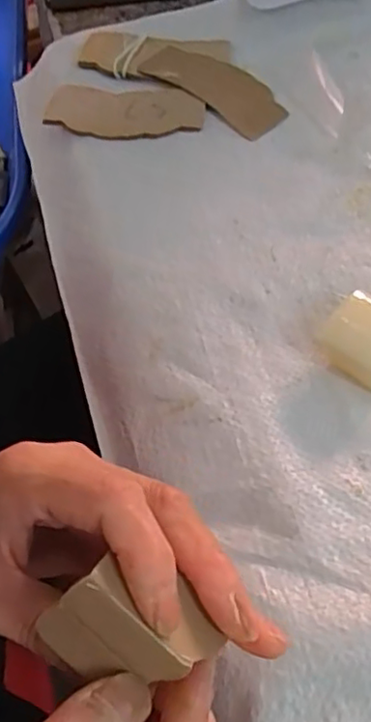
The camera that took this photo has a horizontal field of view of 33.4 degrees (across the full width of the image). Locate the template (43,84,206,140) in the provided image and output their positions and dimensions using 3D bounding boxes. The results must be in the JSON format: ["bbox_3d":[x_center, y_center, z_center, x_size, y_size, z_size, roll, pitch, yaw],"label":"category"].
[{"bbox_3d":[-0.044,-0.171,0.430,0.110,0.007,0.047,6,65,8],"label":"template"}]

